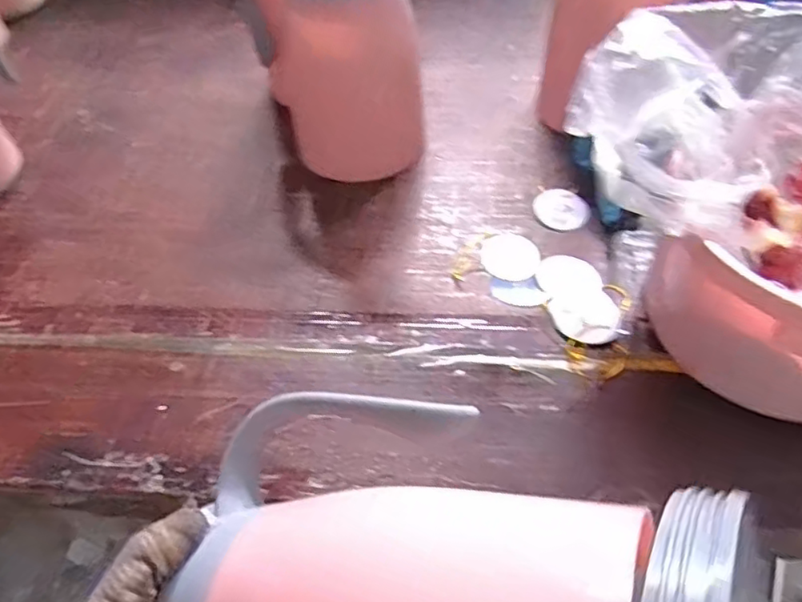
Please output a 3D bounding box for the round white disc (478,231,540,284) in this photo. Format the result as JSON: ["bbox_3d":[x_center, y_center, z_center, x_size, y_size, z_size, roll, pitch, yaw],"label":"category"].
[{"bbox_3d":[0.099,-0.042,0.554,0.054,0.004,0.059,16,53,16],"label":"round white disc"}]

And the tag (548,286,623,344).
[{"bbox_3d":[0.154,0.010,0.505,0.056,0.005,0.060,-2,50,2],"label":"tag"}]

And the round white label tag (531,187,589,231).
[{"bbox_3d":[0.156,-0.089,0.590,0.049,0.004,0.054,-15,60,-8],"label":"round white label tag"}]

